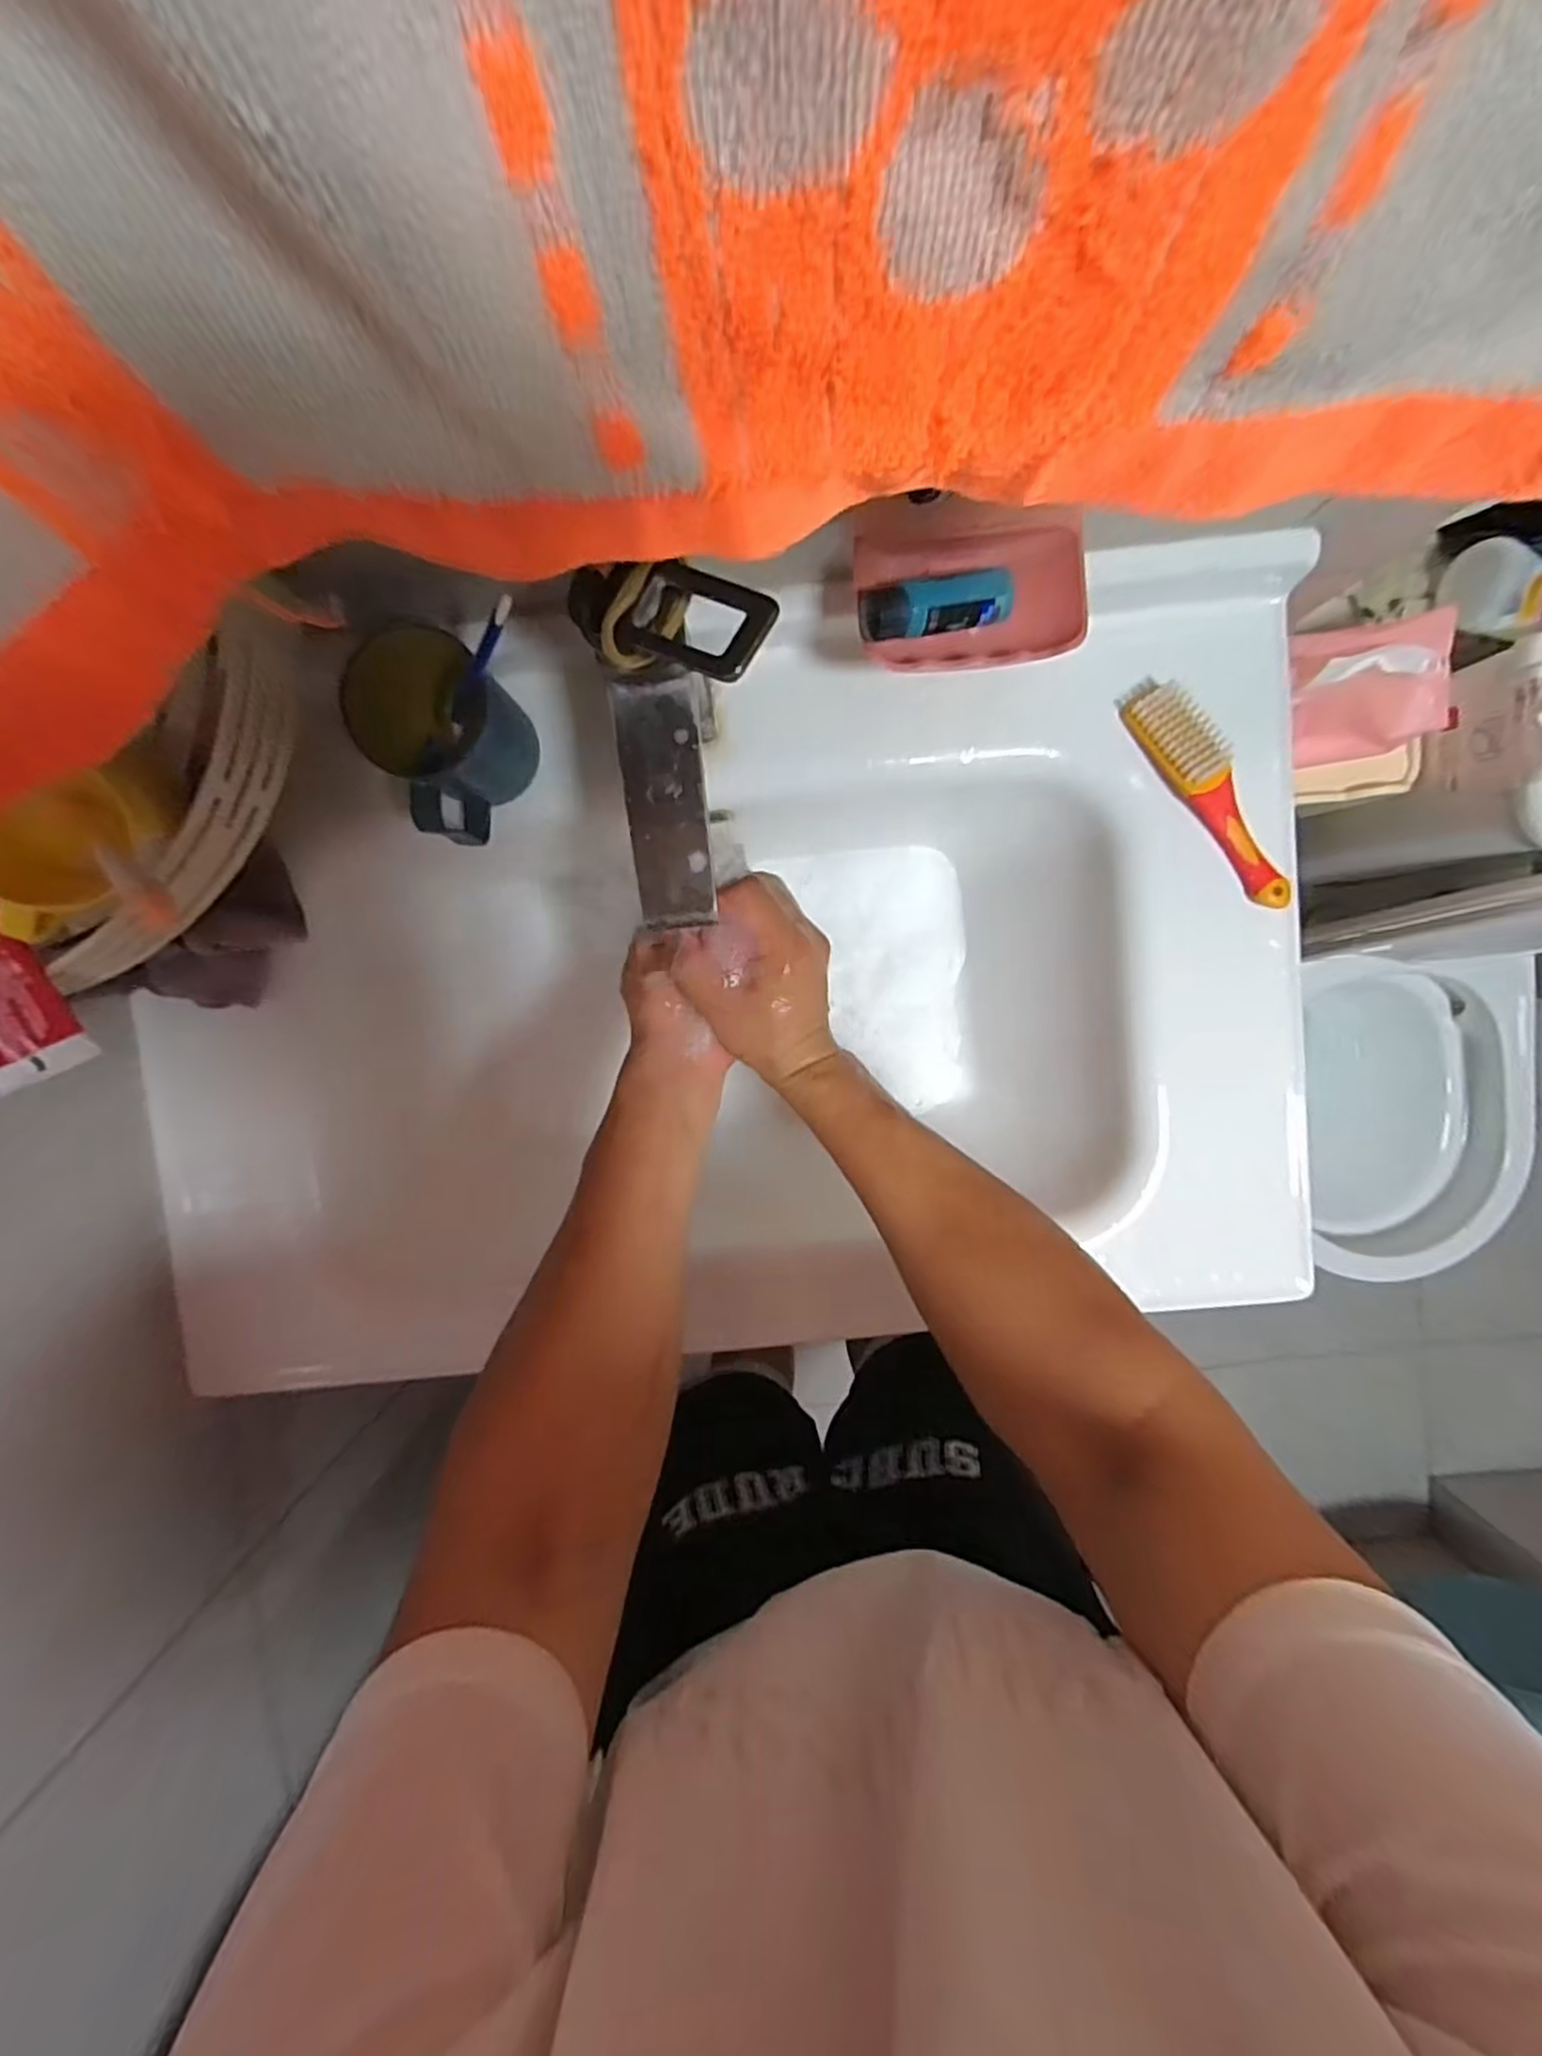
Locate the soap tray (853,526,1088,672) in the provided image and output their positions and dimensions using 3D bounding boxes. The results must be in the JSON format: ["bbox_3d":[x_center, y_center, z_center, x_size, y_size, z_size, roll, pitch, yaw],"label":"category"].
[{"bbox_3d":[0.111,-0.240,0.400,0.126,0.025,0.075,-2,94,1],"label":"soap tray"}]

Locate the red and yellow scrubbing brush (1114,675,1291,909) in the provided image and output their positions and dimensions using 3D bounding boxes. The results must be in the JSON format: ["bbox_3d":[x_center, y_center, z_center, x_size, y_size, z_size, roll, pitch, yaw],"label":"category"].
[{"bbox_3d":[0.293,-0.156,0.472,0.034,0.033,0.173,-38,93,3],"label":"red and yellow scrubbing brush"}]

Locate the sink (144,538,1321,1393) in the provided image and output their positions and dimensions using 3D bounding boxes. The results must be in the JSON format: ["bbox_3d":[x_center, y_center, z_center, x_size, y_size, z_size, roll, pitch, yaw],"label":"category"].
[{"bbox_3d":[-0.039,-0.036,0.565,0.794,0.163,0.532,-5,94,1],"label":"sink"}]

